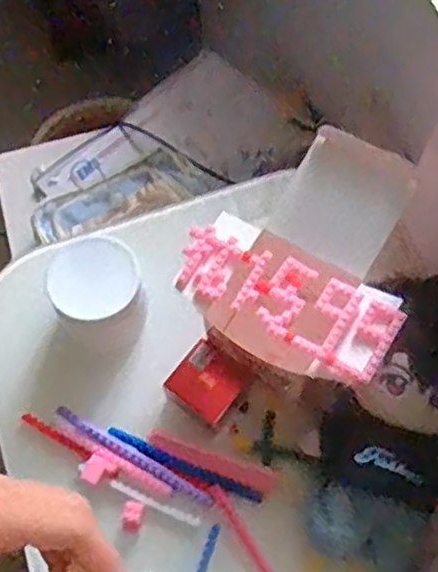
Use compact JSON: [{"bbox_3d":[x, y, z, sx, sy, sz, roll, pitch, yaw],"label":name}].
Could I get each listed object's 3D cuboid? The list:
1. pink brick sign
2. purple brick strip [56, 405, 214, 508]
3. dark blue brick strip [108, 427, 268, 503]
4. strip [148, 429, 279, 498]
[{"bbox_3d":[0.049,0.009,0.541,0.172,0.027,0.091,34,67,15],"label":"pink brick sign"},{"bbox_3d":[-0.071,0.138,0.573,0.149,0.008,0.013,28,65,12],"label":"purple brick strip"},{"bbox_3d":[-0.028,0.148,0.581,0.136,0.008,0.011,22,64,9],"label":"dark blue brick strip"},{"bbox_3d":[-0.005,0.142,0.573,0.106,0.011,0.019,21,64,9],"label":"strip"}]

